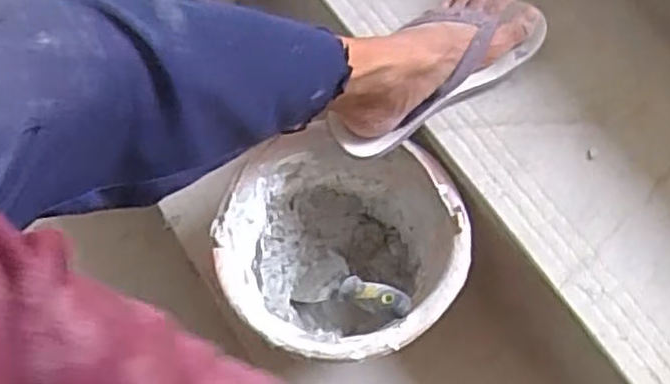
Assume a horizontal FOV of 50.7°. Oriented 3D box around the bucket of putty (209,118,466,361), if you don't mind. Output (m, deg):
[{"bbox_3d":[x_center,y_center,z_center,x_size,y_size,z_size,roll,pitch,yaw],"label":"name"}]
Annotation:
[{"bbox_3d":[0.006,0.070,0.782,0.242,0.165,0.242,0,69,0],"label":"bucket of putty"}]

